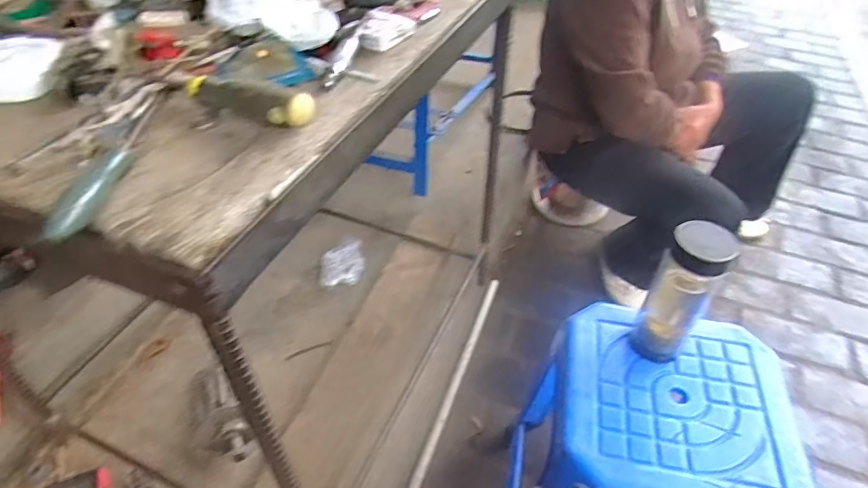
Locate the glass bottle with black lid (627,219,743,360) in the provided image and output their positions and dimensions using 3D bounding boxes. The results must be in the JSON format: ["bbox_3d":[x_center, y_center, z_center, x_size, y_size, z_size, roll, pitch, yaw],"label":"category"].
[{"bbox_3d":[0.289,0.057,0.635,0.063,0.194,0.070,27,51,26],"label":"glass bottle with black lid"}]

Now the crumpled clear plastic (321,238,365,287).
[{"bbox_3d":[-0.193,0.039,1.139,0.086,0.016,0.119,-5,44,-4],"label":"crumpled clear plastic"}]

